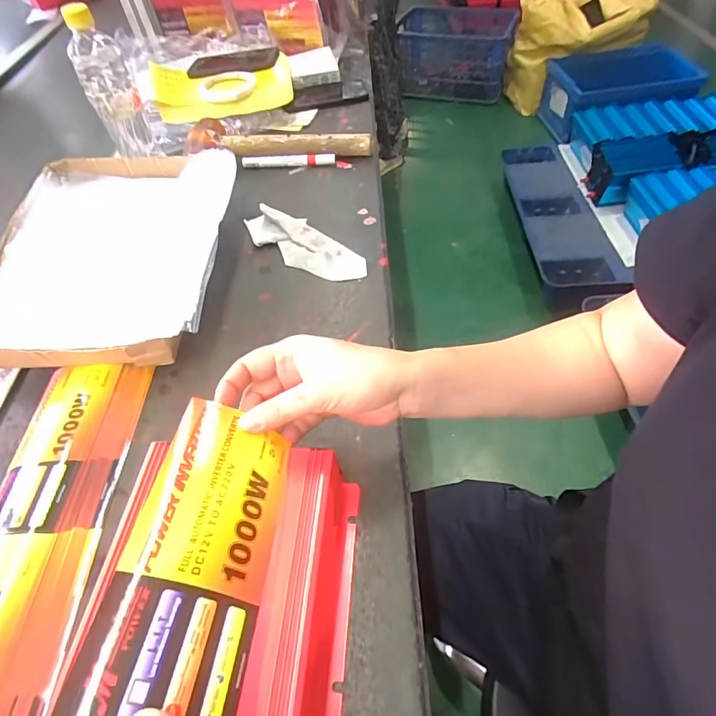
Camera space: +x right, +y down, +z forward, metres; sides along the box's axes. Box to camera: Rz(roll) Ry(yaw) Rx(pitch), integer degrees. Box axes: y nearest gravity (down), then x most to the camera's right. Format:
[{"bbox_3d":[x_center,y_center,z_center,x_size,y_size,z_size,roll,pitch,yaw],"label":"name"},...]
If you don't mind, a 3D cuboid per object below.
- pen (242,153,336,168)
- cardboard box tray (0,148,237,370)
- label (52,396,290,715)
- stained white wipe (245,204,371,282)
[{"bbox_3d":[-0.106,-0.300,0.677,0.141,0.017,0.016,-2,52,4],"label":"pen"},{"bbox_3d":[-0.283,-0.123,0.518,0.261,0.070,0.308,-3,52,4],"label":"cardboard box tray"},{"bbox_3d":[-0.084,0.104,0.245,0.075,0.011,0.159,24,47,-18],"label":"label"},{"bbox_3d":[-0.071,-0.145,0.555,0.182,0.024,0.060,30,61,25],"label":"stained white wipe"}]

